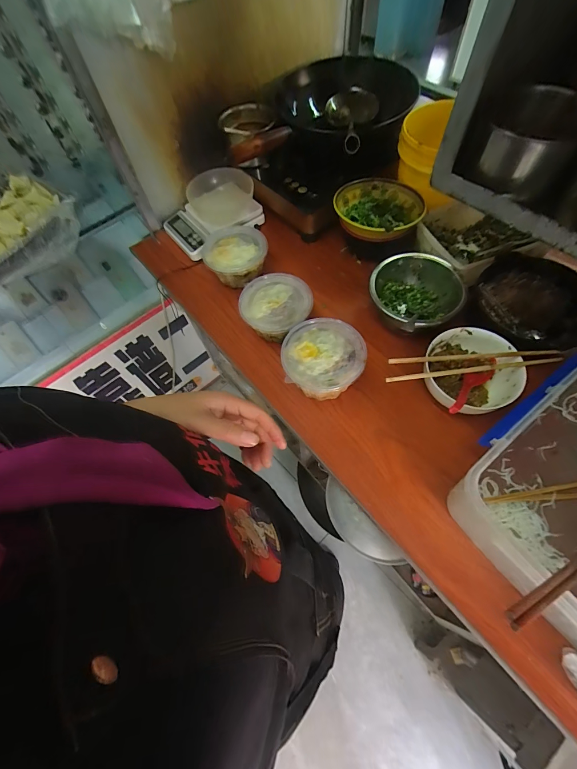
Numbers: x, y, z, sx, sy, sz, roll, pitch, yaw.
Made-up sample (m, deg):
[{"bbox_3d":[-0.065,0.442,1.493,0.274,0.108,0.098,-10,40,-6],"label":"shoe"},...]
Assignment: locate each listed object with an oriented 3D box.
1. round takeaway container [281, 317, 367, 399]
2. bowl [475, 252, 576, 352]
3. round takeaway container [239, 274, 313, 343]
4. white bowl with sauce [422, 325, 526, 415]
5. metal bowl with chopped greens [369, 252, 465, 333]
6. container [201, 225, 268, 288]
[{"bbox_3d":[0.063,-0.036,0.589,0.137,0.093,0.135,-2,63,3],"label":"round takeaway container"},{"bbox_3d":[0.438,-0.139,0.599,0.185,0.076,0.180,-2,63,3],"label":"bowl"},{"bbox_3d":[-0.021,-0.152,0.662,0.135,0.075,0.133,-2,63,3],"label":"round takeaway container"},{"bbox_3d":[0.308,-0.024,0.564,0.150,0.075,0.137,-2,63,3],"label":"white bowl with sauce"},{"bbox_3d":[0.242,-0.167,0.643,0.167,0.080,0.185,23,67,15],"label":"metal bowl with chopped greens"},{"bbox_3d":[-0.115,-0.278,0.735,0.138,0.074,0.145,-2,63,3],"label":"container"}]

